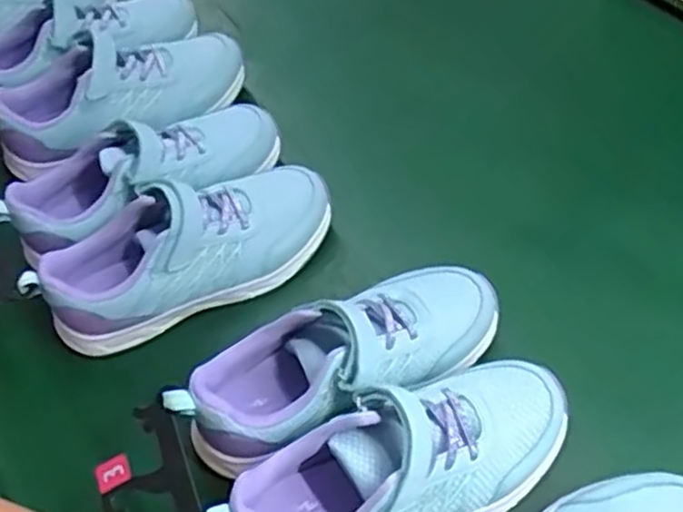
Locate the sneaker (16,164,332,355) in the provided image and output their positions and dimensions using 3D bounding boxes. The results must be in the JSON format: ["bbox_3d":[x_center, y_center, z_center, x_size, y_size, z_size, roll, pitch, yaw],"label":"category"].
[{"bbox_3d":[-0.120,-0.008,0.566,0.237,0.075,0.084,-25,58,-15],"label":"sneaker"}]

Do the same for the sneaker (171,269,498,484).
[{"bbox_3d":[0.002,0.071,0.506,0.233,0.088,0.077,-26,58,-16],"label":"sneaker"}]

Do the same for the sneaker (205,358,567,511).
[{"bbox_3d":[0.041,0.137,0.459,0.240,0.077,0.085,-22,57,-13],"label":"sneaker"}]

